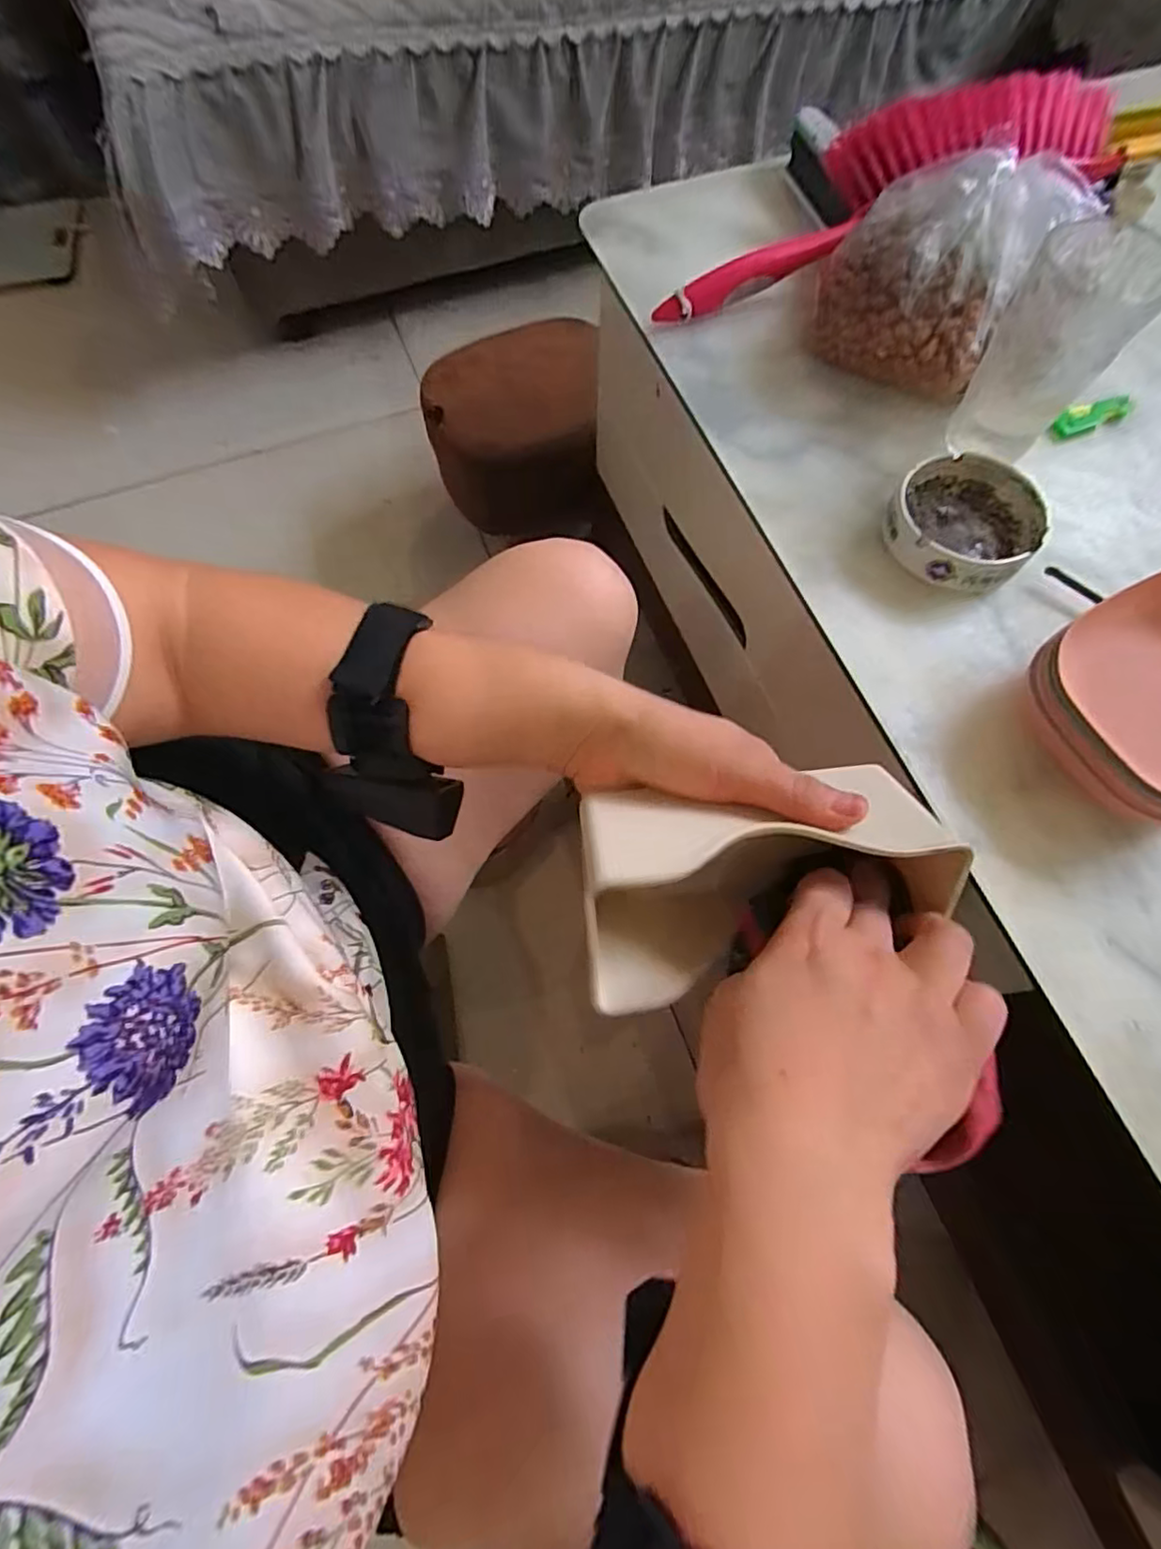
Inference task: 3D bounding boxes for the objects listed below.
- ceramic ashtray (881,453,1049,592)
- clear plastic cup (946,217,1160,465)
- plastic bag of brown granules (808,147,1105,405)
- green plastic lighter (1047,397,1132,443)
[{"bbox_3d":[0.268,-0.176,0.443,0.096,0.035,0.098,0,69,1],"label":"ceramic ashtray"},{"bbox_3d":[0.314,-0.280,0.428,0.072,0.134,0.080,36,74,13],"label":"clear plastic cup"},{"bbox_3d":[0.268,-0.377,0.477,0.136,0.116,0.124,41,75,15],"label":"plastic bag of brown granules"},{"bbox_3d":[0.401,-0.282,0.495,0.073,0.010,0.025,-20,70,-6],"label":"green plastic lighter"}]

